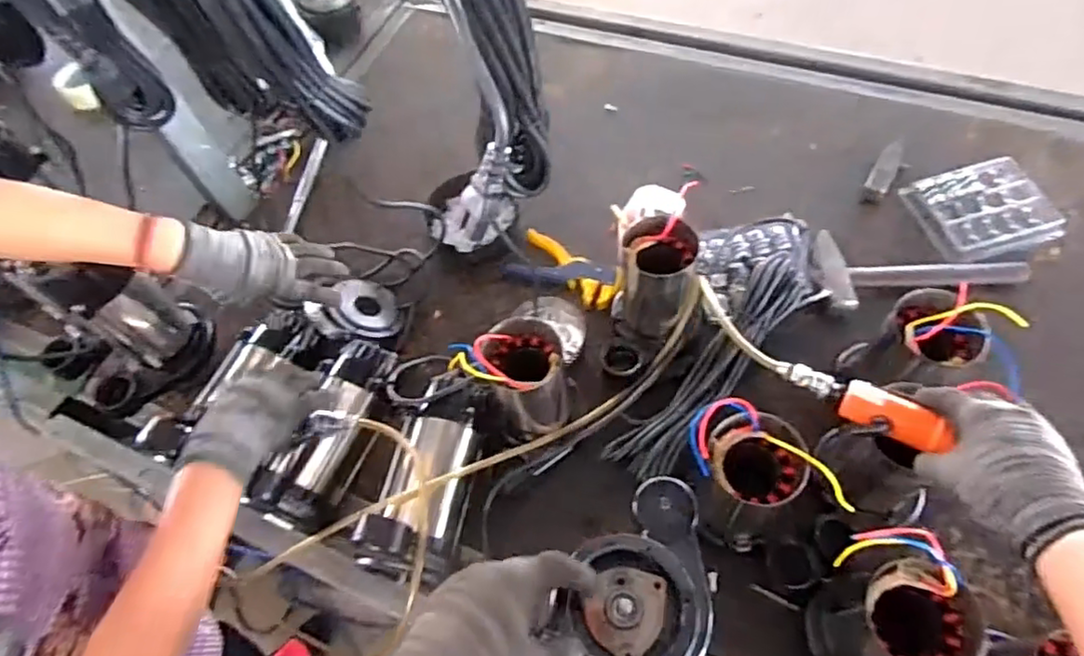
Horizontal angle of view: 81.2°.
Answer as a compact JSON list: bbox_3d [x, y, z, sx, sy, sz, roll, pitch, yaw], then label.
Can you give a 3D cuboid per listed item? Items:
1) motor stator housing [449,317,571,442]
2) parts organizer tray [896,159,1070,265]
[{"bbox_3d":[-0.024,0.063,0.740,0.109,0.139,0.102,-3,60,5],"label":"motor stator housing"},{"bbox_3d":[0.644,-0.171,0.920,0.172,0.032,0.153,-20,60,-6],"label":"parts organizer tray"}]

